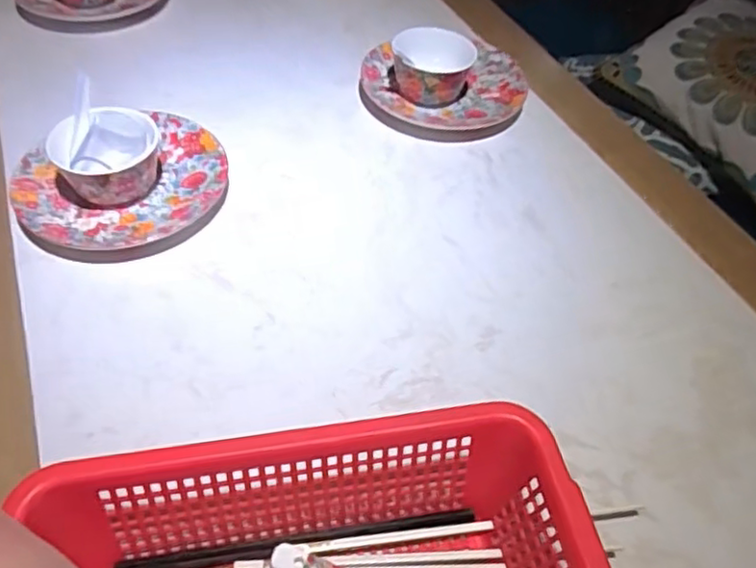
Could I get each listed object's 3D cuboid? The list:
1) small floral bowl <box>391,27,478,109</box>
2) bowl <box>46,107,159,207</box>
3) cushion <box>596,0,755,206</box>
[{"bbox_3d":[0.065,-0.259,0.790,0.098,0.080,0.079,7,49,3],"label":"small floral bowl"},{"bbox_3d":[-0.268,-0.124,0.642,0.098,0.065,0.098,2,50,-3],"label":"bowl"},{"bbox_3d":[0.648,-0.354,1.106,0.333,0.084,0.394,-39,68,-9],"label":"cushion"}]

